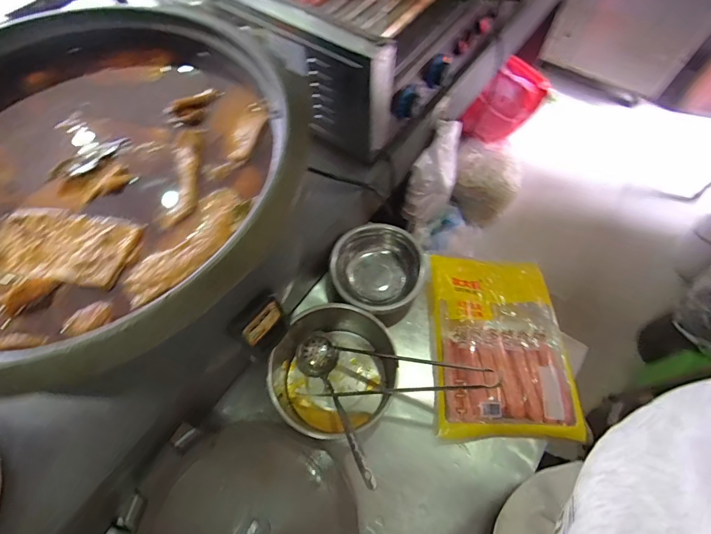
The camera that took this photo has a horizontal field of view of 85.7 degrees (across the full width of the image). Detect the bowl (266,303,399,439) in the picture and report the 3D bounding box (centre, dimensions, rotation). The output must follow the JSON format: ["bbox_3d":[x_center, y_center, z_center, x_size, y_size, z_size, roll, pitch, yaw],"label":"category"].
[{"bbox_3d":[-0.036,0.157,0.630,0.203,0.107,0.214,0,62,0],"label":"bowl"}]

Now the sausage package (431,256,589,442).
[{"bbox_3d":[0.243,0.121,0.642,0.216,0.046,0.293,1,62,1],"label":"sausage package"}]

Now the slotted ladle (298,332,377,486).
[{"bbox_3d":[-0.029,0.201,0.574,0.067,0.059,0.267,-22,29,-11],"label":"slotted ladle"}]

